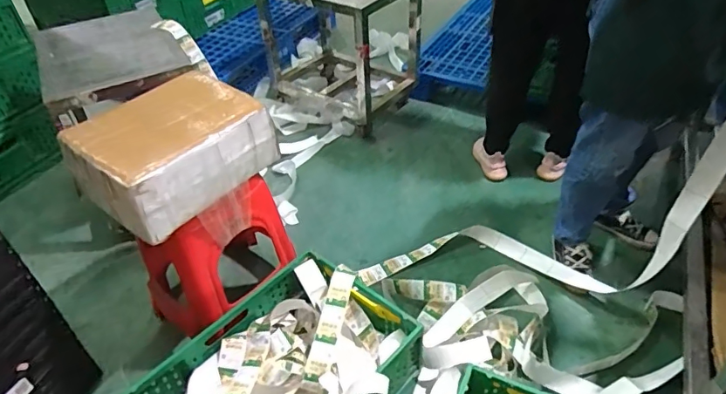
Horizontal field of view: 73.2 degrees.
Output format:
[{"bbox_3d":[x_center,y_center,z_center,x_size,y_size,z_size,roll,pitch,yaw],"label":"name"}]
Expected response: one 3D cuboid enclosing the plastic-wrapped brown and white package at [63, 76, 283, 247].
[{"bbox_3d":[-0.444,-0.114,1.129,0.318,0.160,0.368,26,50,29],"label":"plastic-wrapped brown and white package"}]

